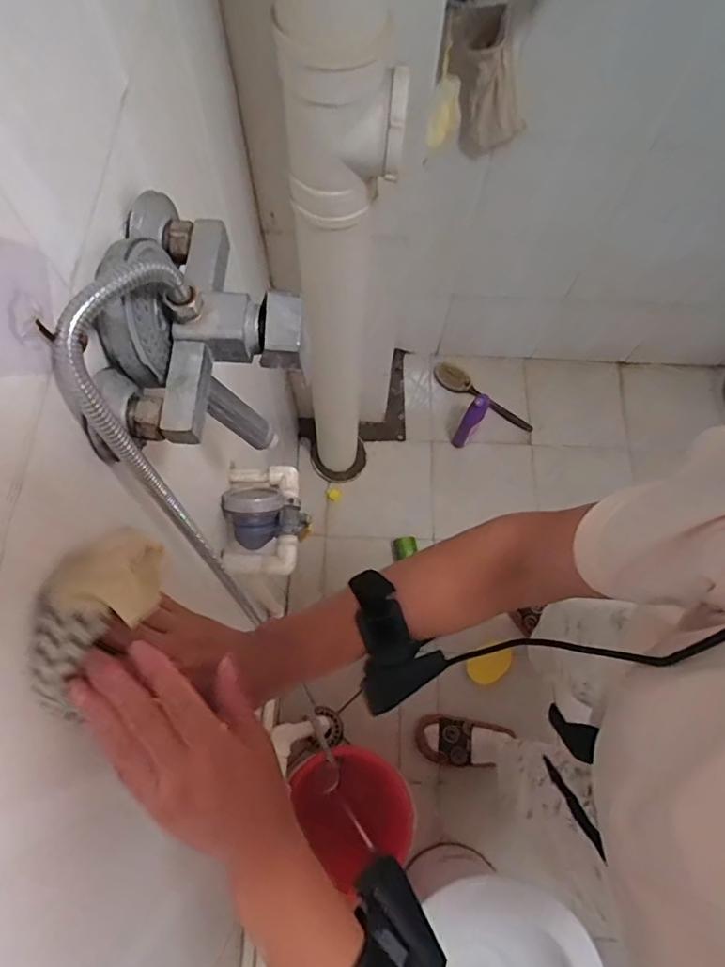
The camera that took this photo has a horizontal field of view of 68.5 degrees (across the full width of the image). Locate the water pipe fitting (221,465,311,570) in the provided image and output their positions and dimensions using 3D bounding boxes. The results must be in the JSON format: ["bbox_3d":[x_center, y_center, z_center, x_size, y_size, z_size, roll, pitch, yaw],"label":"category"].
[{"bbox_3d":[-0.131,0.039,0.715,0.107,0.071,0.155,1,69,-3],"label":"water pipe fitting"}]

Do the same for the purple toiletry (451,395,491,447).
[{"bbox_3d":[0.317,-0.177,1.572,0.056,0.248,0.056,29,70,8],"label":"purple toiletry"}]

